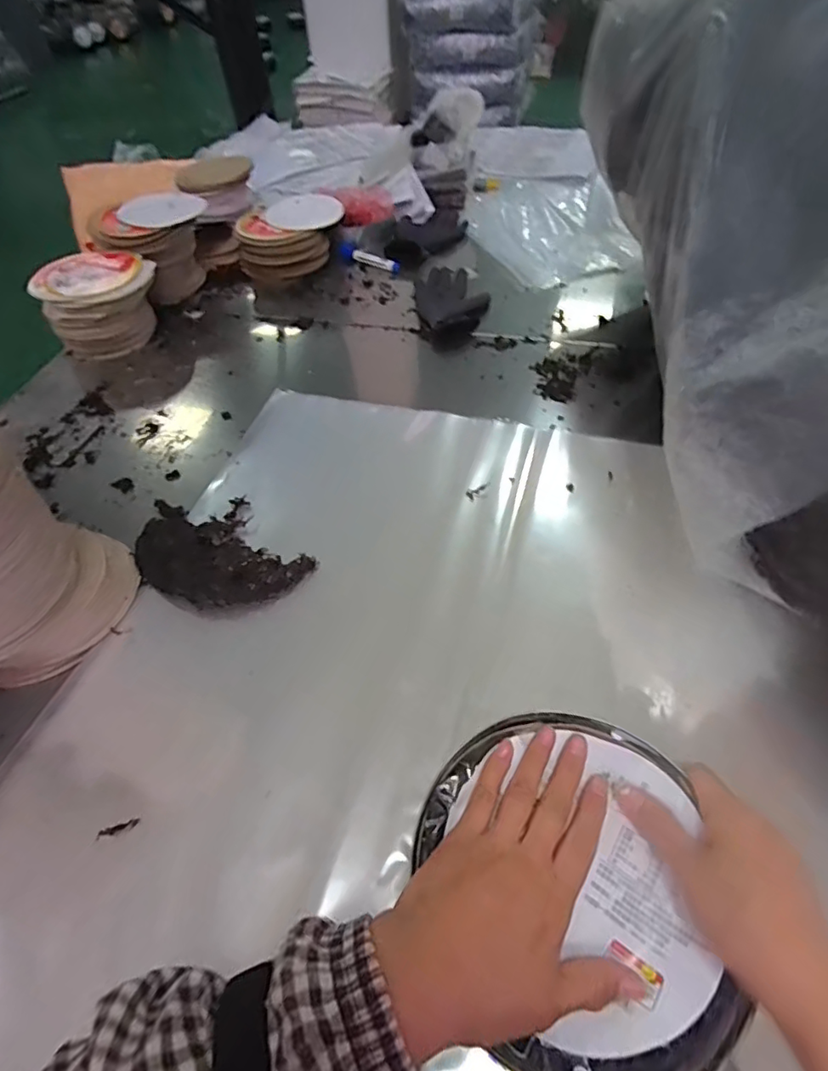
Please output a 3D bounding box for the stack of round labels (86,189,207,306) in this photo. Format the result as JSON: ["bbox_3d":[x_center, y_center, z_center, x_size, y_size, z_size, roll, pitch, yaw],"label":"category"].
[{"bbox_3d":[-0.414,-0.472,0.909,0.111,0.124,0.173,23,56,19],"label":"stack of round labels"}]

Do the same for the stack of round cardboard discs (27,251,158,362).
[{"bbox_3d":[-0.469,-0.353,0.841,0.167,0.100,0.130,-31,56,-21],"label":"stack of round cardboard discs"}]

